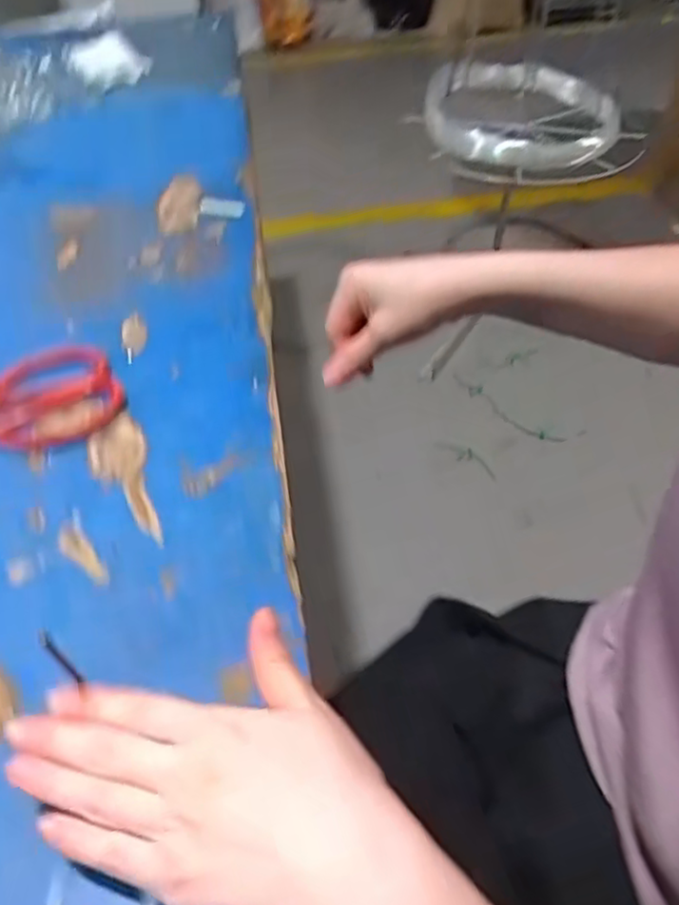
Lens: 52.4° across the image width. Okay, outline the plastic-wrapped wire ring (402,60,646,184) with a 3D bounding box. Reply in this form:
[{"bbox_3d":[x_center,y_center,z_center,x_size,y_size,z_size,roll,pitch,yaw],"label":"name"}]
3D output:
[{"bbox_3d":[0.363,-0.661,1.369,0.384,0.135,0.407,-1,46,1],"label":"plastic-wrapped wire ring"}]

